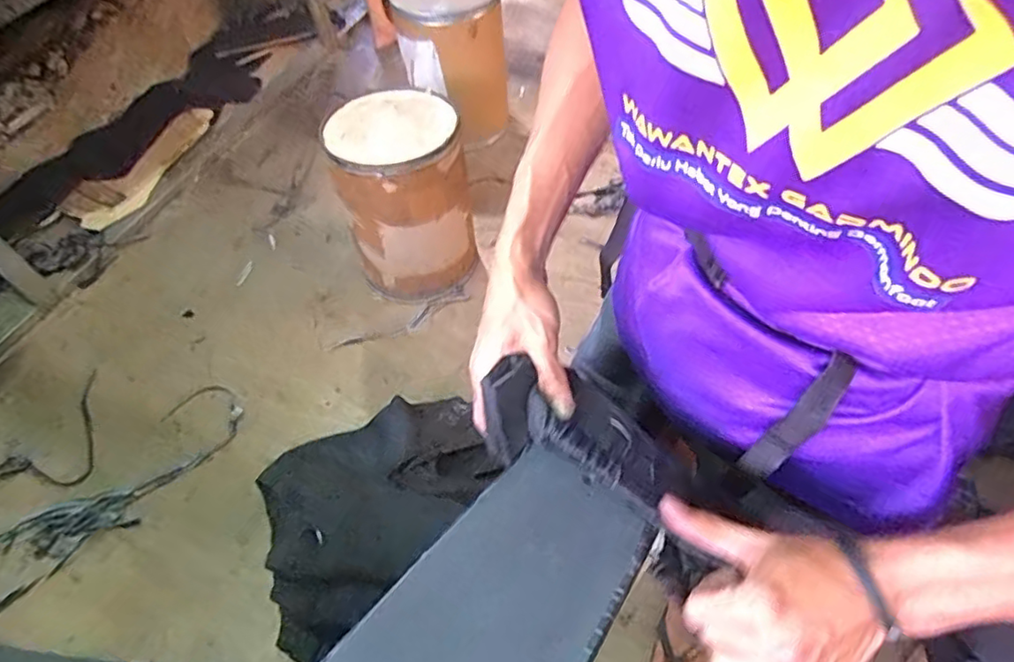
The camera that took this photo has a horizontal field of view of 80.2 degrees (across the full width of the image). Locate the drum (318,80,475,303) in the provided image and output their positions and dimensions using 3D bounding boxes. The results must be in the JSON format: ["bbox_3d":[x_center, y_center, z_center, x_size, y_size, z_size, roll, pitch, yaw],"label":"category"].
[{"bbox_3d":[-0.261,-0.332,1.613,0.332,0.478,0.322,-13,53,-2],"label":"drum"}]

